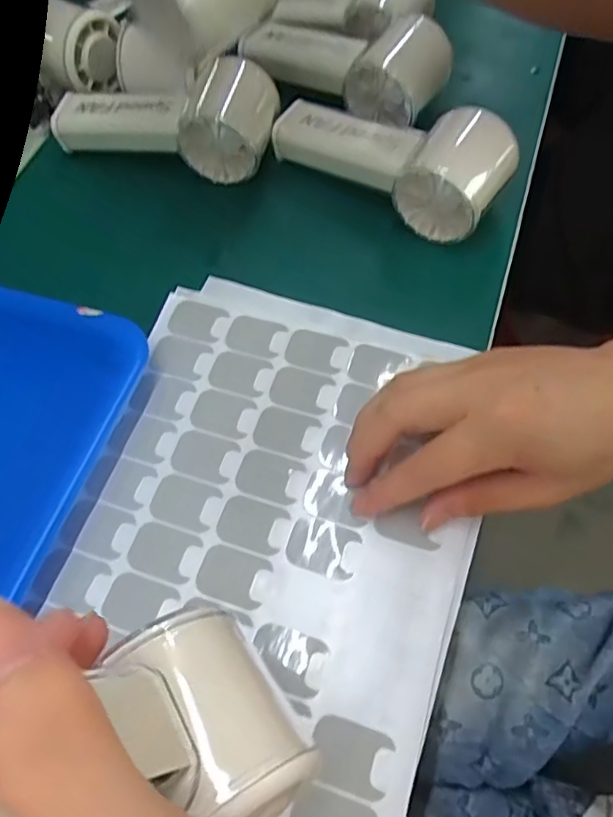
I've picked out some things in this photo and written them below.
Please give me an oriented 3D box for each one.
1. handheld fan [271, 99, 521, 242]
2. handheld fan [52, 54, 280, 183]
[{"bbox_3d":[0.052,-0.168,0.372,0.158,0.049,0.062,35,70,20],"label":"handheld fan"},{"bbox_3d":[-0.101,-0.200,0.397,0.153,0.049,0.055,8,63,8],"label":"handheld fan"}]

